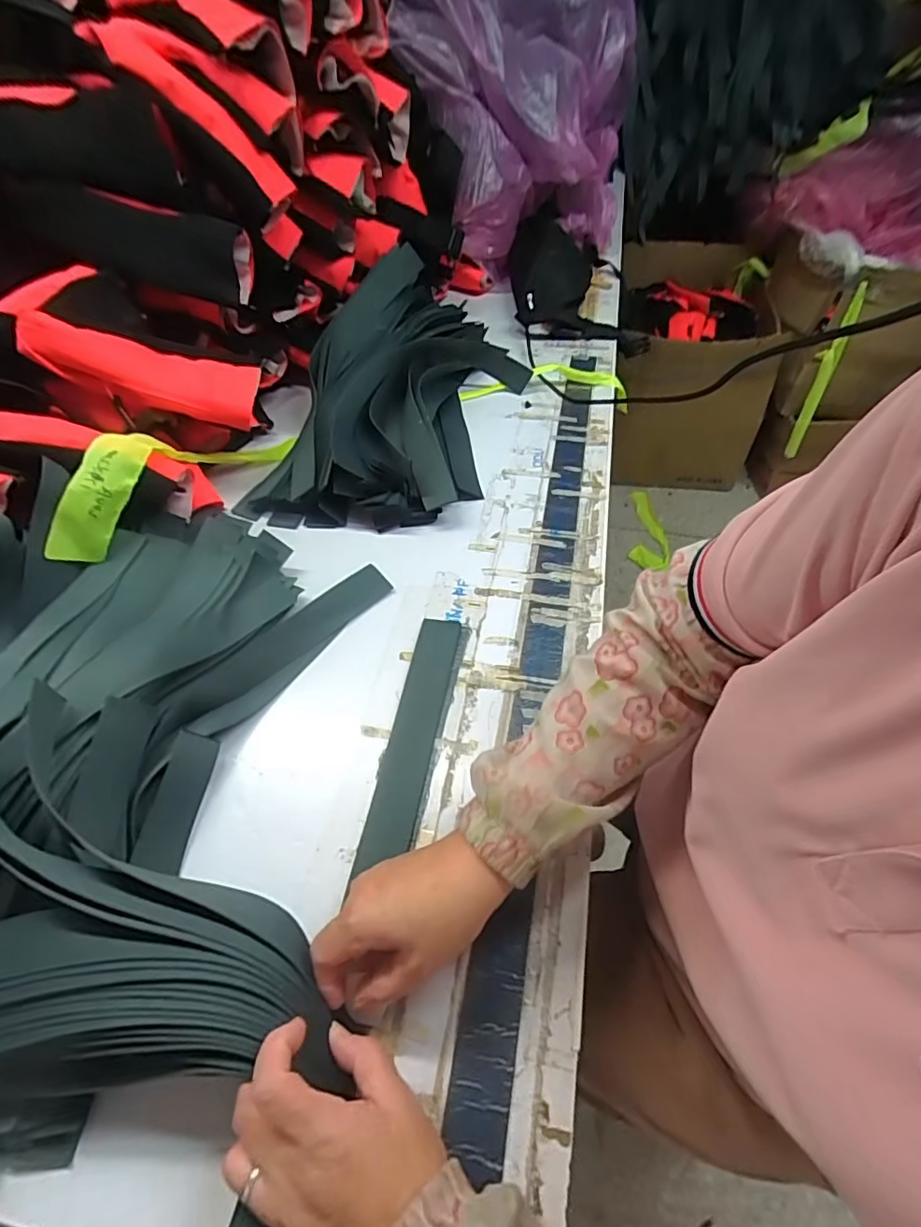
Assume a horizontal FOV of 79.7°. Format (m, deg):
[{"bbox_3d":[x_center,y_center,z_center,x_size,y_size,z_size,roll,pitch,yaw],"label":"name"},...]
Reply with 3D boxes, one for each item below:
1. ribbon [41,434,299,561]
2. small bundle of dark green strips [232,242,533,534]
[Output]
[{"bbox_3d":[-0.318,-0.165,0.627,0.054,0.101,0.316,23,41,18],"label":"ribbon"},{"bbox_3d":[-0.081,-0.307,0.731,0.298,0.129,0.438,9,53,8],"label":"small bundle of dark green strips"}]

